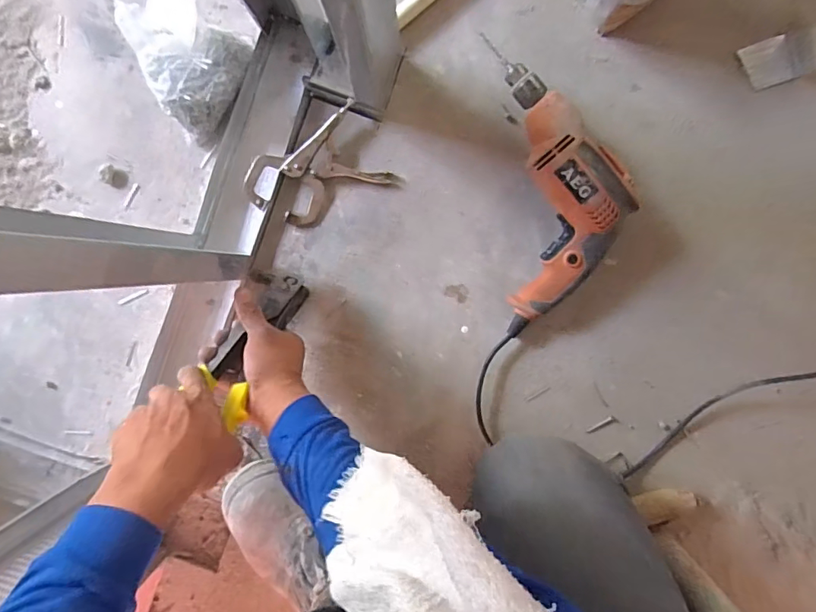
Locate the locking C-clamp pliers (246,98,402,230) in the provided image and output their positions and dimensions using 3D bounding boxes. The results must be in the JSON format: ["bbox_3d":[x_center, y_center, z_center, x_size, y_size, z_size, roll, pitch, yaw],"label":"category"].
[{"bbox_3d":[-0.108,-0.156,0.584,0.162,0.016,0.106,-30,94,3],"label":"locking C-clamp pliers"}]

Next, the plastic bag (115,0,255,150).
[{"bbox_3d":[-0.242,-0.278,0.548,0.129,0.081,0.140,-37,94,3],"label":"plastic bag"}]

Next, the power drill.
[{"bbox_3d":[0.181,-0.134,0.565,0.145,0.060,0.325,-7,95,1],"label":"power drill"}]

